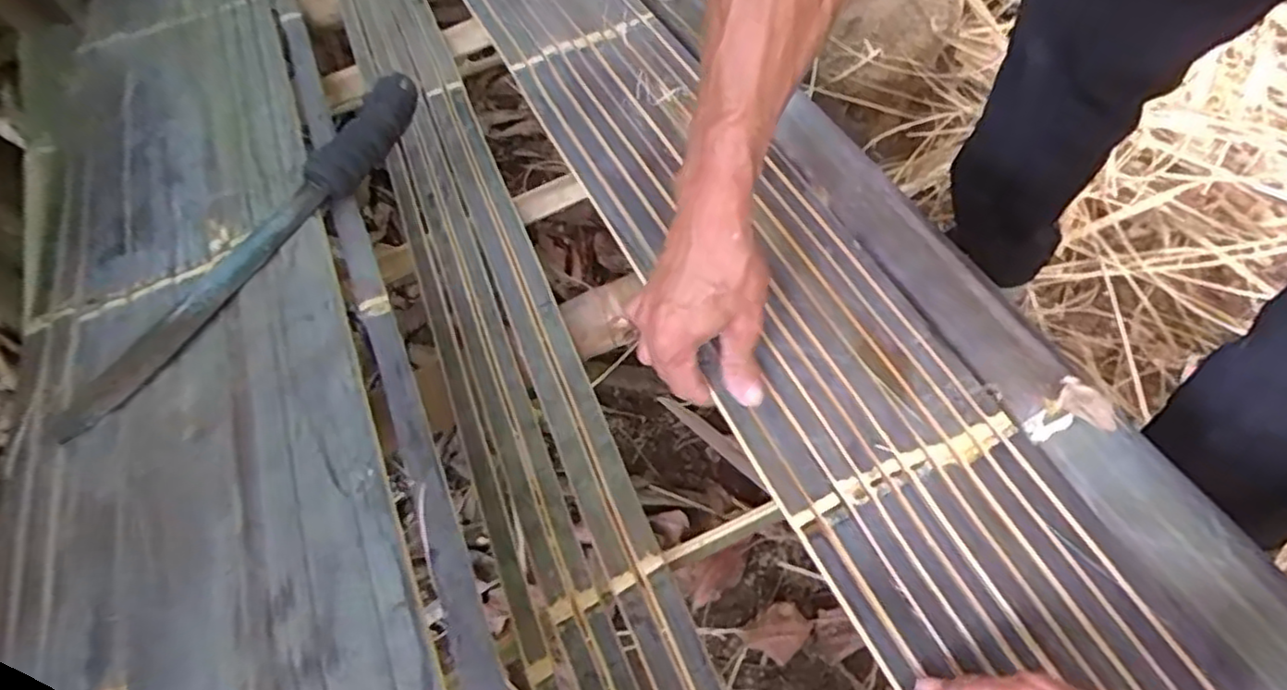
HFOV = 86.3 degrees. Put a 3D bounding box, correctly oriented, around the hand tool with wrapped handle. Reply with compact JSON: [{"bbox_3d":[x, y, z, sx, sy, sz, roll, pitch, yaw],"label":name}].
[{"bbox_3d":[-0.273,-0.088,0.497,0.043,0.021,0.361,19,60,17],"label":"hand tool with wrapped handle"}]

